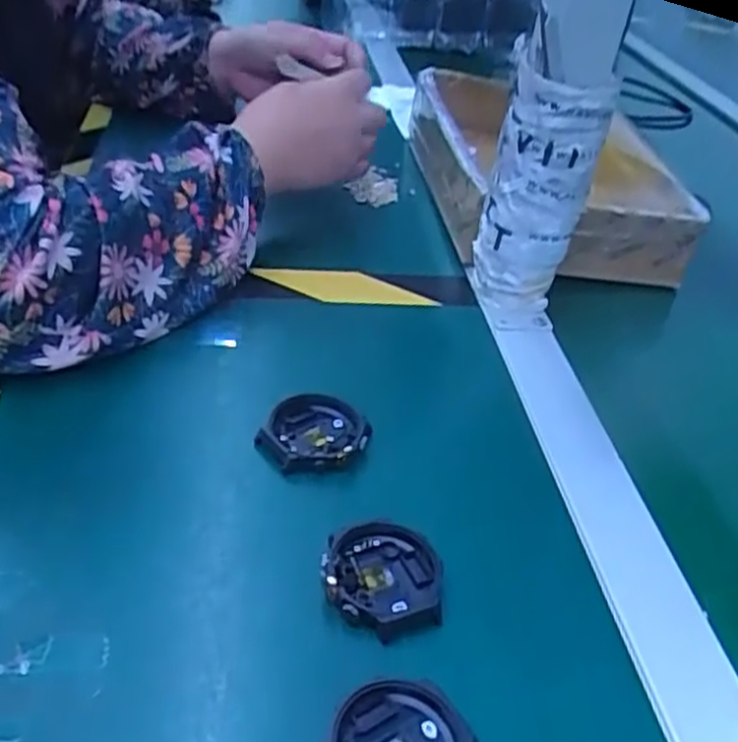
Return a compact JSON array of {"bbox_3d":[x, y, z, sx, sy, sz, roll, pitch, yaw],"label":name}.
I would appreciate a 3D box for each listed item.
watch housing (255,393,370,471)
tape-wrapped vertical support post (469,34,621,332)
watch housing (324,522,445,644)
[{"bbox_3d":[-0.029,0.032,0.393,0.054,0.015,0.050,5,37,-3],"label":"watch housing"},{"bbox_3d":[0.102,-0.106,0.474,0.061,0.156,0.049,13,37,8],"label":"tape-wrapped vertical support post"},{"bbox_3d":[0.006,0.088,0.324,0.049,0.012,0.052,5,37,-3],"label":"watch housing"}]

